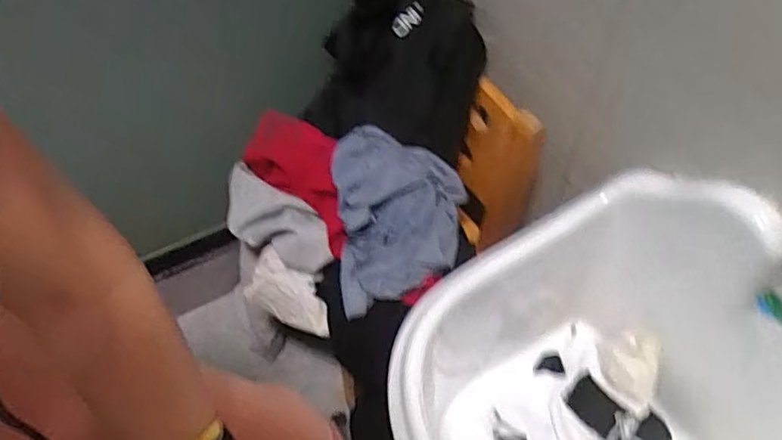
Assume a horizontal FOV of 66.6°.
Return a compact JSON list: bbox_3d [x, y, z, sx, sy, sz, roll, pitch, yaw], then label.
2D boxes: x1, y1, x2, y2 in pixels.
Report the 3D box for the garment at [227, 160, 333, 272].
[{"bbox_3d":[-0.156,0.004,0.806,0.195,0.052,0.072,30,57,22],"label":"garment"}]

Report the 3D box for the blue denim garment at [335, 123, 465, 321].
[{"bbox_3d":[0.012,-0.010,0.760,0.159,0.090,0.213,-5,51,-4],"label":"blue denim garment"}]

